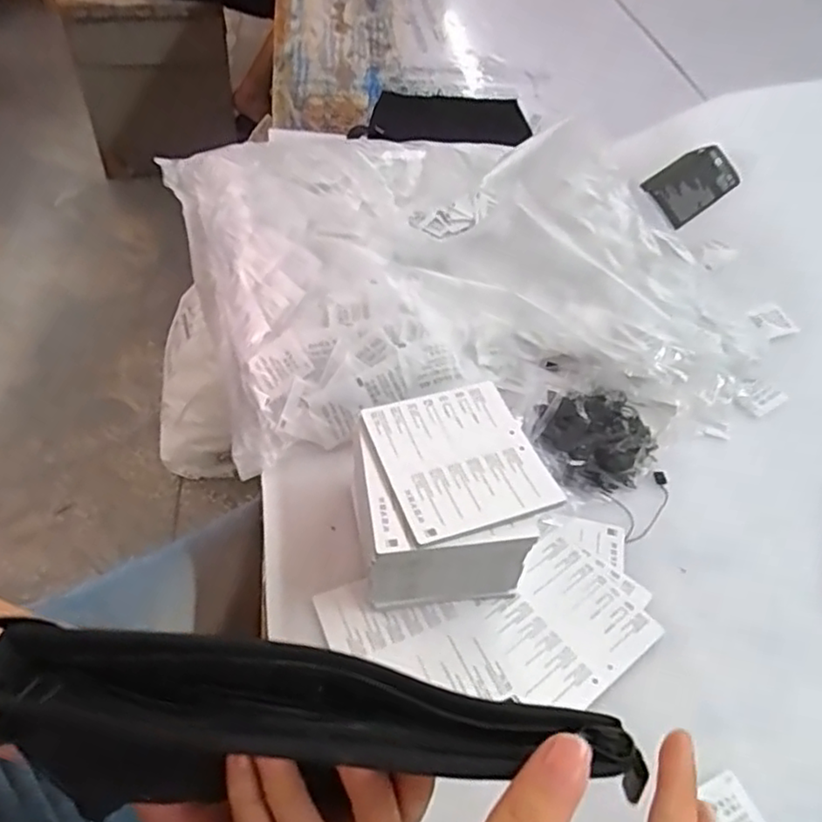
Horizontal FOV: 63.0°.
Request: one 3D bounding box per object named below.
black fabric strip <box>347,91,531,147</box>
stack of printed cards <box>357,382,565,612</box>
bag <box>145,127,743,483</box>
[{"bbox_3d":[0.037,-0.328,0.758,0.186,0.018,0.150,5,40,4],"label":"black fabric strip"},{"bbox_3d":[0.017,0.056,0.414,0.109,0.072,0.110,-11,51,-15],"label":"stack of printed cards"},{"bbox_3d":[0.043,-0.130,0.586,0.502,0.075,0.374,-3,49,-8],"label":"bag"}]

